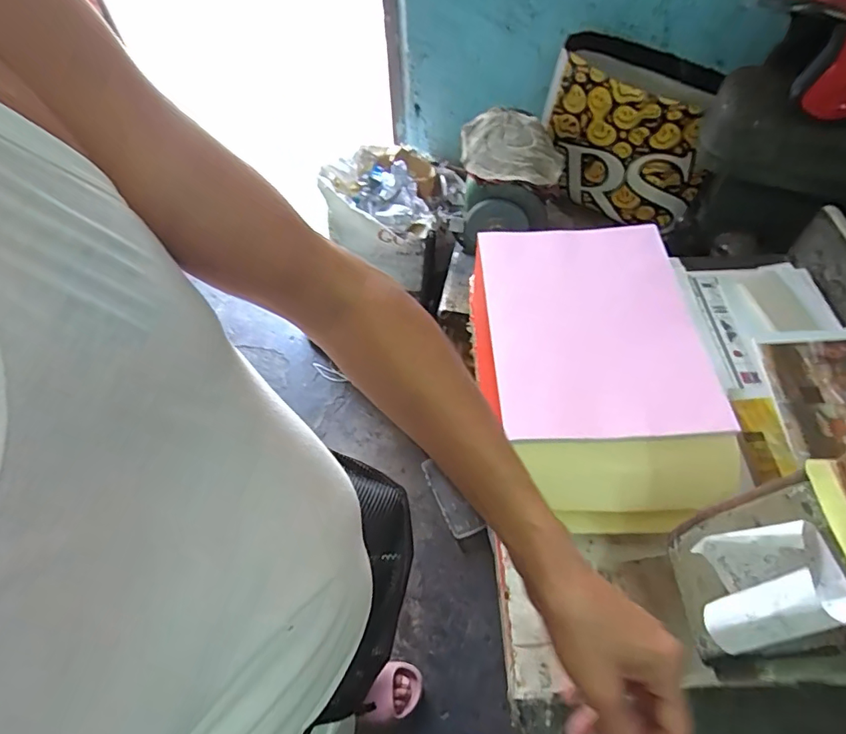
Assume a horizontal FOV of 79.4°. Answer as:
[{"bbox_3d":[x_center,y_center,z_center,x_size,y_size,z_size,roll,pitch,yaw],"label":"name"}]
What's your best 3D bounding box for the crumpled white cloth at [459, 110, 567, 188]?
[{"bbox_3d":[0.162,-0.396,0.917,0.178,0.038,0.188,1,56,2],"label":"crumpled white cloth"}]

